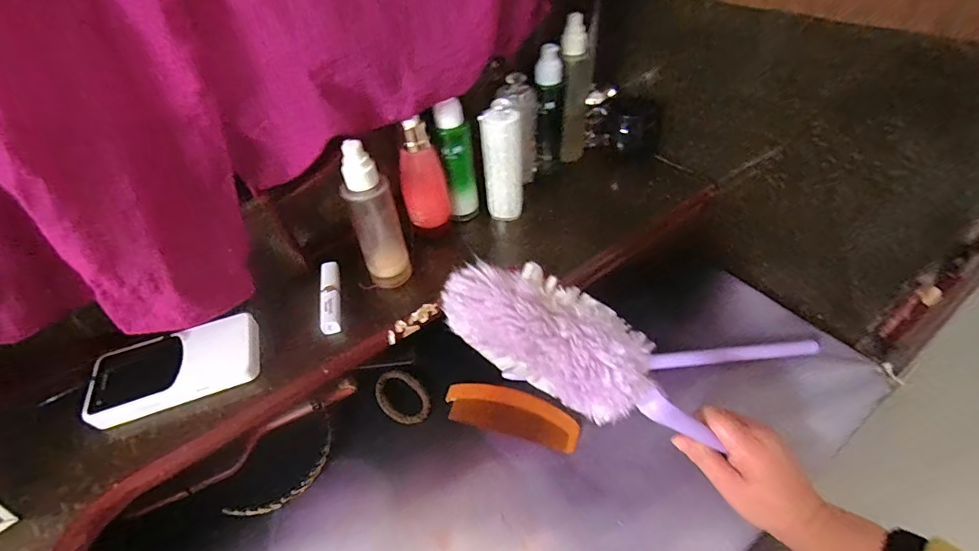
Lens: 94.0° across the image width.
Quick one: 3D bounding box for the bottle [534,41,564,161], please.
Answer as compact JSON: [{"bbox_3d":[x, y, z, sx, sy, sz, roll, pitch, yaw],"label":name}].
[{"bbox_3d":[0.074,-0.204,0.557,0.034,0.147,0.040,5,48,9],"label":"bottle"}]

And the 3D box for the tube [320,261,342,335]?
[{"bbox_3d":[-0.162,0.020,0.464,0.019,0.012,0.088,-12,48,-6],"label":"tube"}]

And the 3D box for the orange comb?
[{"bbox_3d":[0.022,0.145,0.483,0.141,0.011,0.047,11,50,15],"label":"orange comb"}]

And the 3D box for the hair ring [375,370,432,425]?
[{"bbox_3d":[-0.098,0.134,0.509,0.074,0.004,0.048,30,57,28],"label":"hair ring"}]

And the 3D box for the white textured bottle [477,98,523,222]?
[{"bbox_3d":[0.015,-0.123,0.503,0.042,0.131,0.031,1,48,6],"label":"white textured bottle"}]

